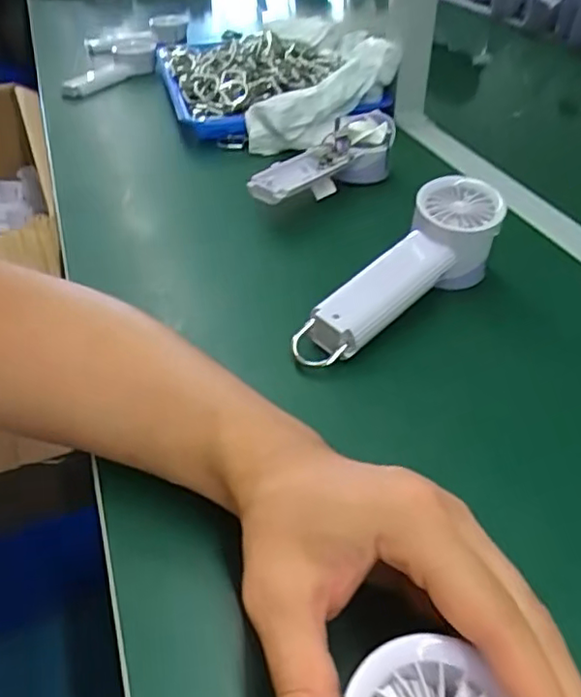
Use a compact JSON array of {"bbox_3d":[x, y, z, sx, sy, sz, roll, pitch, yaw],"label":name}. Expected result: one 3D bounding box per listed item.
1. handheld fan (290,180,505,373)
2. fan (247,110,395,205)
[{"bbox_3d":[0.079,-0.053,0.421,0.061,0.059,0.183,29,49,31],"label":"handheld fan"},{"bbox_3d":[0.031,-0.170,0.577,0.059,0.050,0.167,28,48,31],"label":"fan"}]

